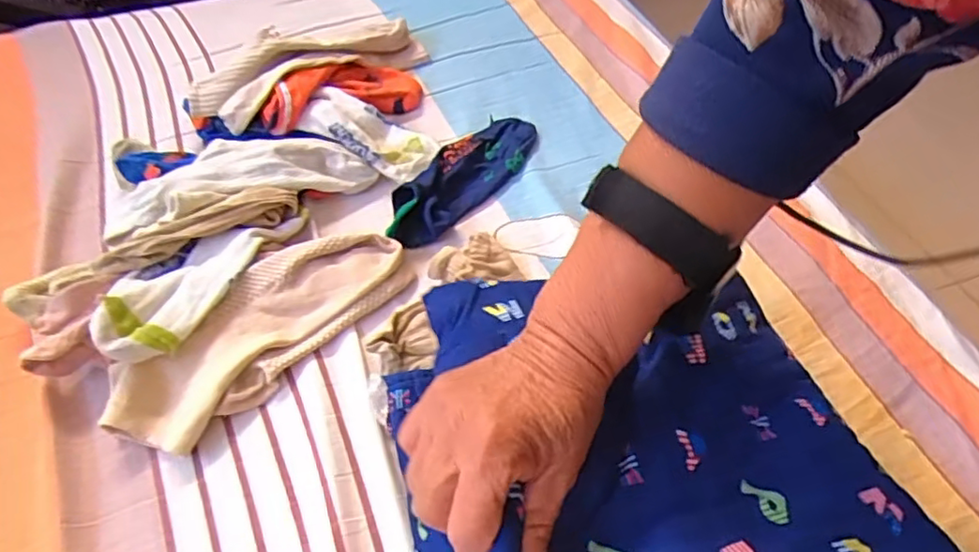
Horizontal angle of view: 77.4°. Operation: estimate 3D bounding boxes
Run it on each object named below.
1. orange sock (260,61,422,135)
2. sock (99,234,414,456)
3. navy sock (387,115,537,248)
[{"bbox_3d":[-0.141,-0.177,0.594,0.164,0.035,0.060,-23,53,-35],"label":"orange sock"},{"bbox_3d":[-0.164,0.036,0.447,0.081,0.034,0.219,37,61,27],"label":"sock"},{"bbox_3d":[-0.023,-0.094,0.545,0.062,0.036,0.186,31,59,24],"label":"navy sock"}]

